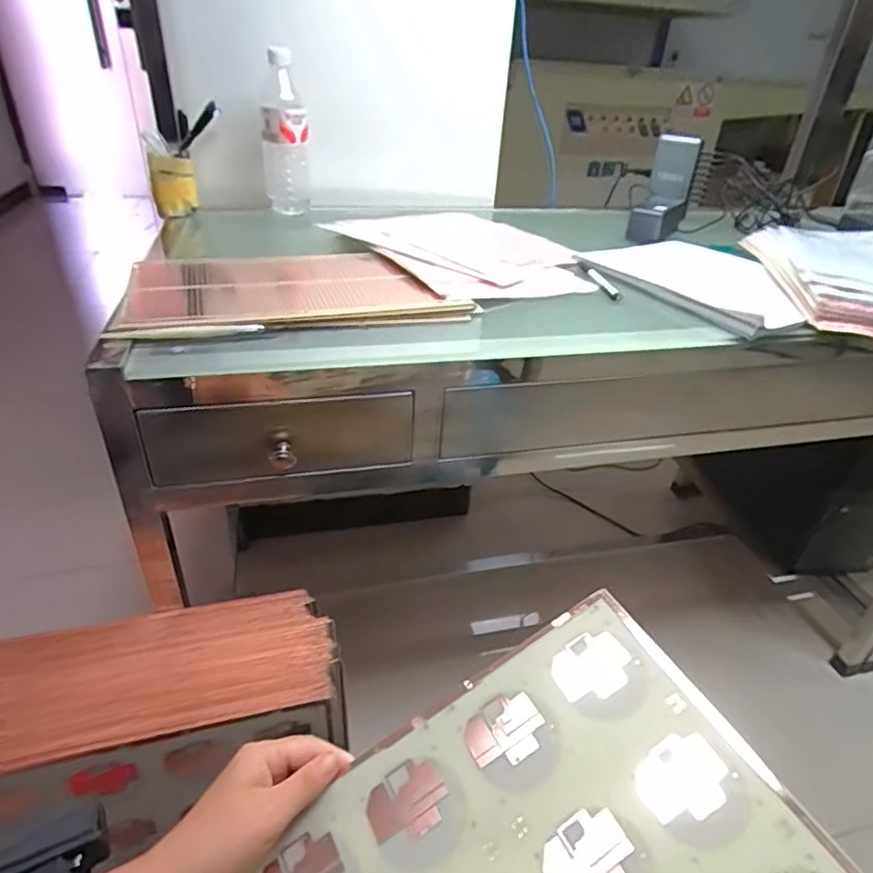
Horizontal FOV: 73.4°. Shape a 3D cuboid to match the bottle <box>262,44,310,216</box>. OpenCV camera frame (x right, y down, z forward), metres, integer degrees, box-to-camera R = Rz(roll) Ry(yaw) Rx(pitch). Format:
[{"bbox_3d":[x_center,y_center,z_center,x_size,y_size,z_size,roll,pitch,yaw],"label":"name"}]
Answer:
[{"bbox_3d":[-0.231,-0.456,0.898,0.072,0.218,0.065,-6,34,-14],"label":"bottle"}]

